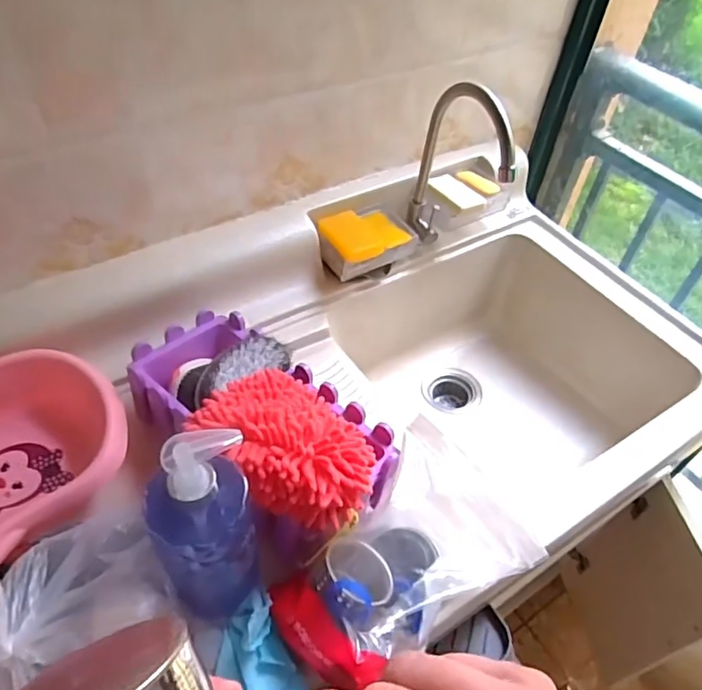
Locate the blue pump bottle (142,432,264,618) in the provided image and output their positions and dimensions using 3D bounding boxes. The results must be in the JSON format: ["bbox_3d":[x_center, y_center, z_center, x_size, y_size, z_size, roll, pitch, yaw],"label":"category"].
[{"bbox_3d":[-0.125,0.156,0.489,0.086,0.229,0.076,-24,54,-23],"label":"blue pump bottle"}]

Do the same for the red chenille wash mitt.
[{"bbox_3d":[-0.053,0.093,0.569,0.152,0.093,0.177,-35,59,-30],"label":"red chenille wash mitt"}]

